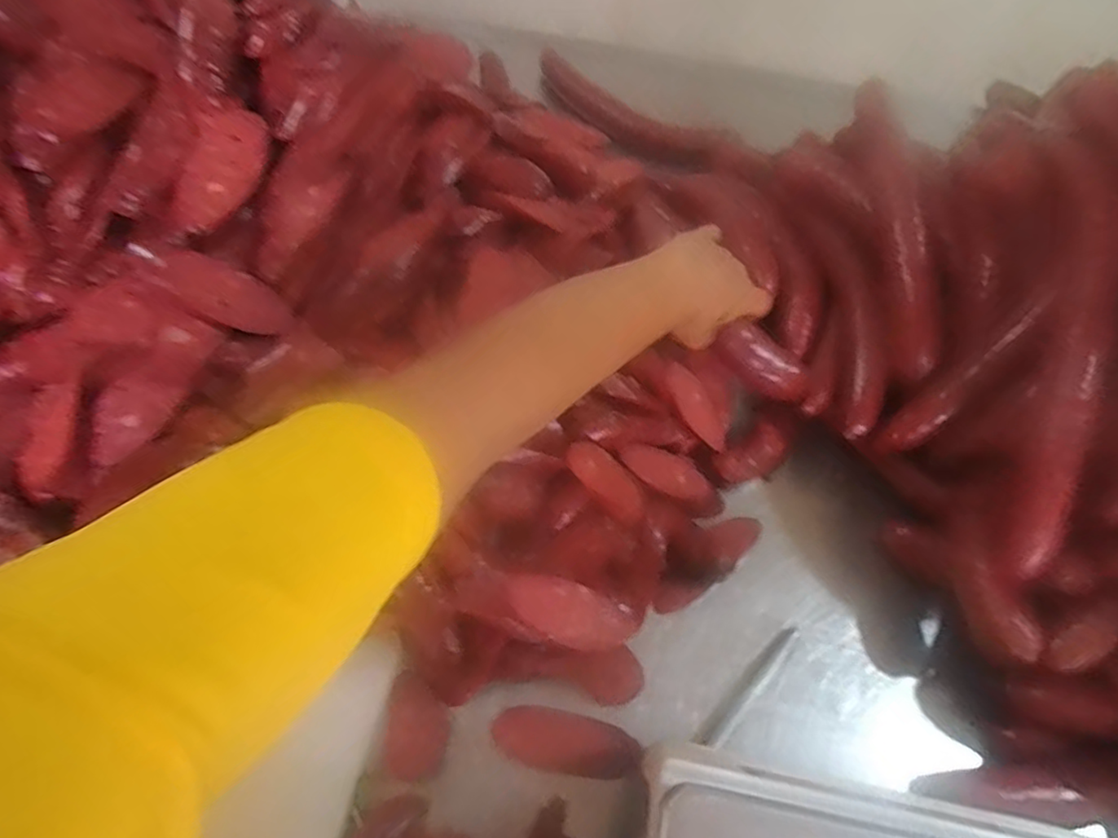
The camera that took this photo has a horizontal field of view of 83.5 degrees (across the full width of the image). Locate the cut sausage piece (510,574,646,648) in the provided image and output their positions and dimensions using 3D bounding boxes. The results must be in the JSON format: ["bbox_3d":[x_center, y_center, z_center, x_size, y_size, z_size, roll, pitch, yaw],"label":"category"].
[{"bbox_3d":[0.016,0.125,0.396,0.097,0.022,0.035,19,57,-21],"label":"cut sausage piece"}]

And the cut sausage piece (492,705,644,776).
[{"bbox_3d":[0.006,0.210,0.412,0.094,0.005,0.033,10,60,2],"label":"cut sausage piece"}]

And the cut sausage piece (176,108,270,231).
[{"bbox_3d":[-0.208,-0.155,0.391,0.032,0.020,0.082,21,79,9],"label":"cut sausage piece"}]

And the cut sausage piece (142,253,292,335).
[{"bbox_3d":[-0.208,-0.078,0.380,0.087,0.014,0.034,23,85,-15],"label":"cut sausage piece"}]

